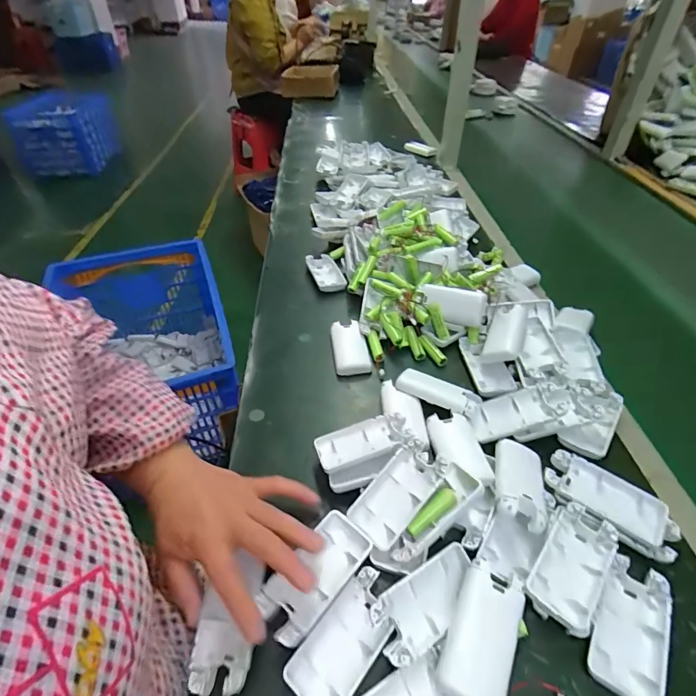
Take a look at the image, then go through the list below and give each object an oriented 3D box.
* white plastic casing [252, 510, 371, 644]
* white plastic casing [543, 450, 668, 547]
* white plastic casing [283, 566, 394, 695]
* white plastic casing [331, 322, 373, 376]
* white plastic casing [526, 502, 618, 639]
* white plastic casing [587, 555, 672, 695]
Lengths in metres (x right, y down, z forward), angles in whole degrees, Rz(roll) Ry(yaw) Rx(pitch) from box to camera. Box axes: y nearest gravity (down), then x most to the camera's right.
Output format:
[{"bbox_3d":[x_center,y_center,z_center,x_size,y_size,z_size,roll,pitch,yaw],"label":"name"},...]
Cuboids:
[{"bbox_3d":[-0.025,0.173,0.315,0.044,0.020,0.094,28,49,28],"label":"white plastic casing"},{"bbox_3d":[0.230,0.133,0.366,0.099,0.021,0.047,23,48,24],"label":"white plastic casing"},{"bbox_3d":[-0.001,0.213,0.300,0.046,0.010,0.091,28,50,28],"label":"white plastic casing"},{"bbox_3d":[0.002,-0.001,0.528,0.042,0.017,0.087,-6,43,-5],"label":"white plastic casing"},{"bbox_3d":[0.180,0.173,0.327,0.047,0.020,0.093,28,50,28],"label":"white plastic casing"},{"bbox_3d":[0.210,0.208,0.304,0.048,0.013,0.094,22,48,23],"label":"white plastic casing"}]

